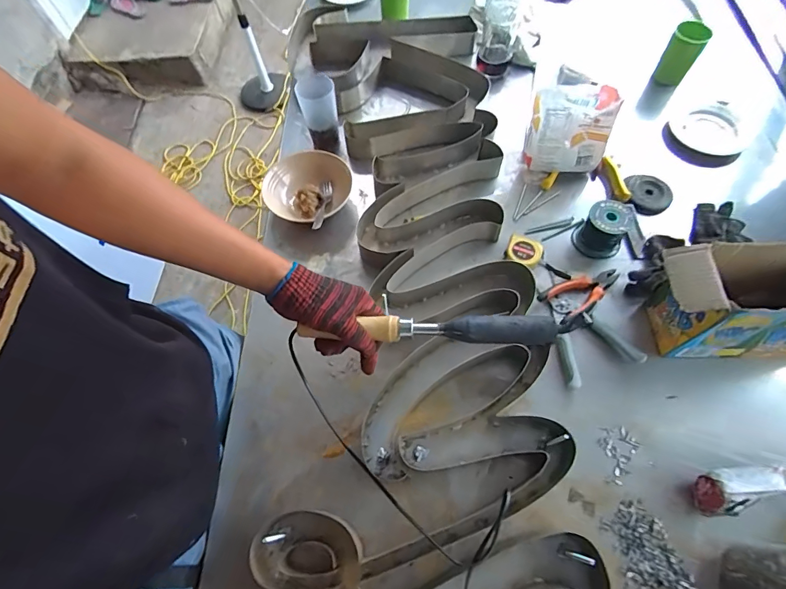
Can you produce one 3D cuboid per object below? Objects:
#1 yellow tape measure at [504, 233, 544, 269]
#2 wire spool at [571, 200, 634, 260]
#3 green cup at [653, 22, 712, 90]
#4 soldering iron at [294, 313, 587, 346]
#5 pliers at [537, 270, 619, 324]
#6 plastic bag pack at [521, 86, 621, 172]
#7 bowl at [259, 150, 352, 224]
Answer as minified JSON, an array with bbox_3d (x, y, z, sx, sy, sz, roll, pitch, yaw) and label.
[{"bbox_3d":[0.231,-0.075,0.730,0.061,0.028,0.052,25,67,16],"label":"yellow tape measure"},{"bbox_3d":[0.367,-0.117,0.721,0.072,0.068,0.078,10,64,7],"label":"wire spool"},{"bbox_3d":[0.641,-0.535,0.914,0.069,0.100,0.063,33,69,19],"label":"green cup"},{"bbox_3d":[0.049,0.040,0.473,0.320,0.027,0.027,-1,63,9],"label":"soldering iron"},{"bbox_3d":[0.319,-0.009,0.692,0.148,0.023,0.062,-31,65,-12],"label":"pliers"},{"bbox_3d":[0.322,-0.300,0.771,0.146,0.143,0.088,-2,63,2],"label":"plastic bag pack"},{"bbox_3d":[-0.160,-0.200,0.791,0.157,0.055,0.158,13,64,9],"label":"bowl"}]

